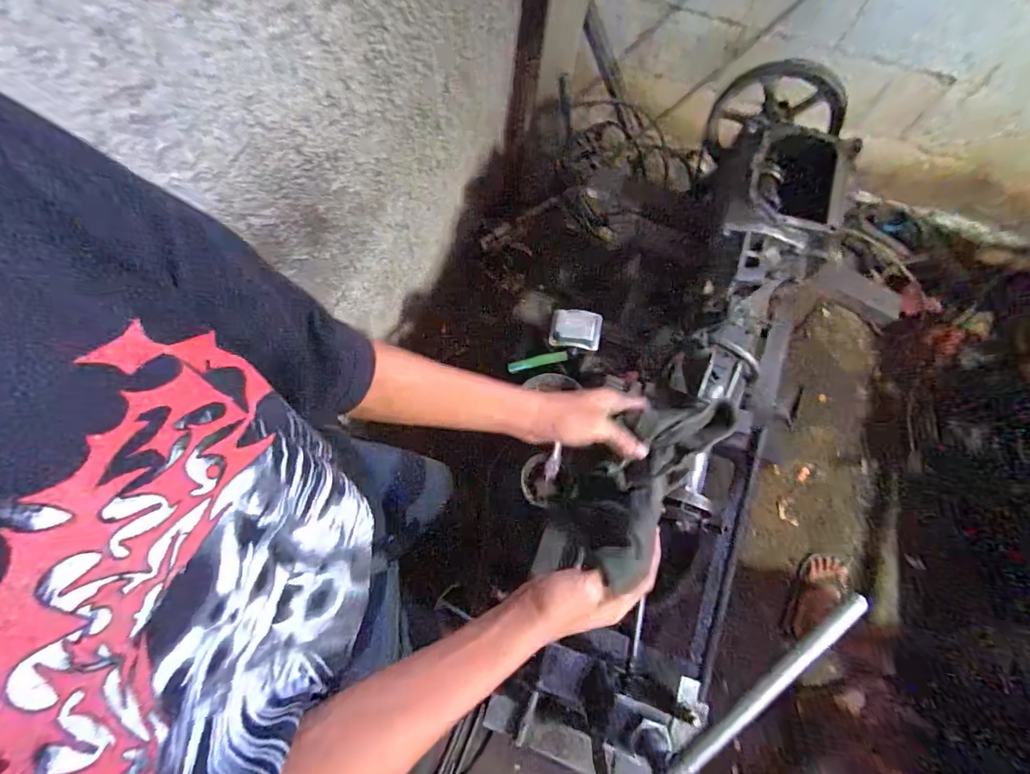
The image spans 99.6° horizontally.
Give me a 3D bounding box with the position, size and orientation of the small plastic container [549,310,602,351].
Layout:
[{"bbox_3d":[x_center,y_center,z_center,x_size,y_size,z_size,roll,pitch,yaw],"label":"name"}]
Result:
[{"bbox_3d":[0.112,-0.107,0.799,0.090,0.032,0.069,11,73,4],"label":"small plastic container"}]

